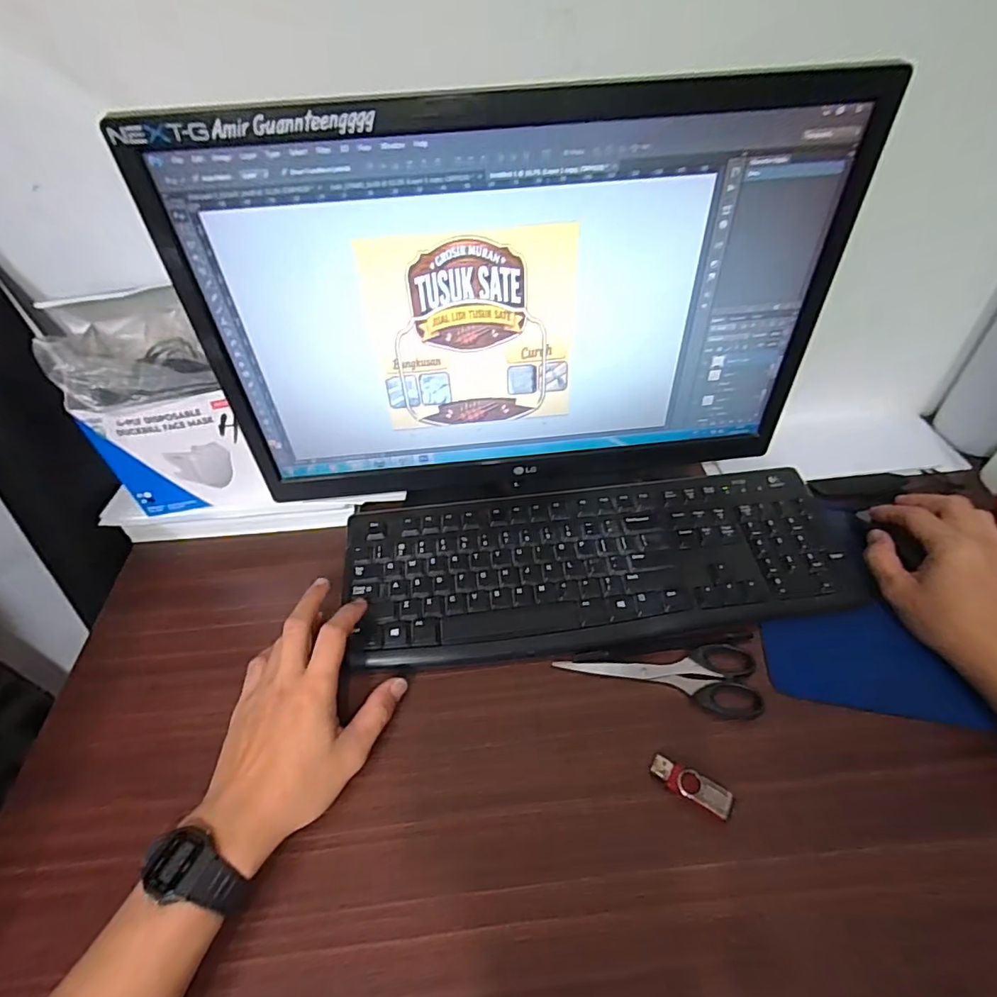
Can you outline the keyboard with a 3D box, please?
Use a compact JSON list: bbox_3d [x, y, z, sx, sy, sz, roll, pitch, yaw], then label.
[{"bbox_3d":[0.087,0.055,0.461,0.428,0.028,0.152,-6,47,-3],"label":"keyboard"}]

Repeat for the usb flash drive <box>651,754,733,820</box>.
[{"bbox_3d":[0.128,0.191,0.343,0.051,0.004,0.018,23,52,21],"label":"usb flash drive"}]

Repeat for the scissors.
[{"bbox_3d":[0.124,0.137,0.400,0.147,0.009,0.055,4,47,6],"label":"scissors"}]

